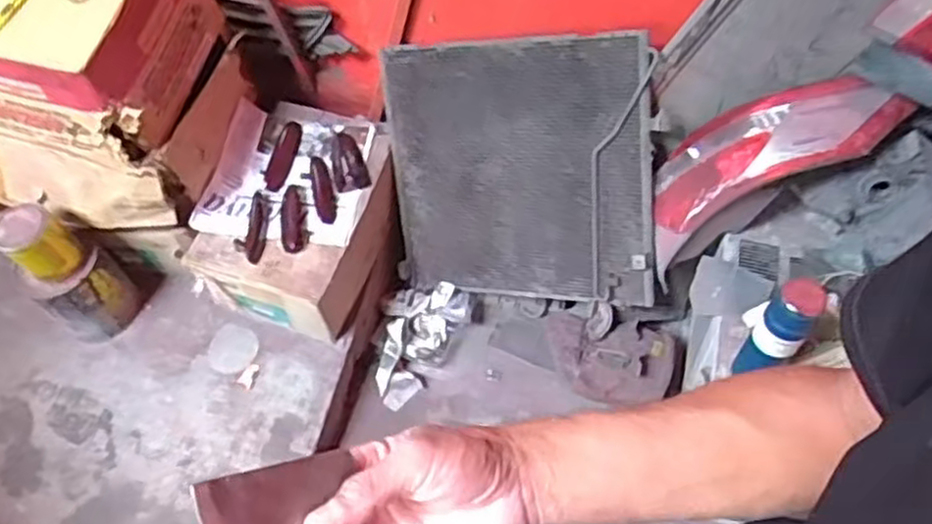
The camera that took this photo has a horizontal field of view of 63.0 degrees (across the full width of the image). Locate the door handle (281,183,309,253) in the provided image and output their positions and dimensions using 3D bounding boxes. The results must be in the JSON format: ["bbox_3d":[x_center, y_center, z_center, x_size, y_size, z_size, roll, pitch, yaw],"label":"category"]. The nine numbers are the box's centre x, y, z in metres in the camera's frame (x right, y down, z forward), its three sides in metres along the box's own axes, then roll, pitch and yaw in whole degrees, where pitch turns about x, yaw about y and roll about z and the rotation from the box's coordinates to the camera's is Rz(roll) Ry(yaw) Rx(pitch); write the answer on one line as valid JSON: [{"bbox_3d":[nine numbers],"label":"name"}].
[{"bbox_3d":[-0.345,-0.082,1.535,0.055,0.038,0.156,-8,53,-4],"label":"door handle"}]

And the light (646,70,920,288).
[{"bbox_3d":[0.427,-0.145,1.182,0.130,0.478,0.135,31,52,-21],"label":"light"}]

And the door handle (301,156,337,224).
[{"bbox_3d":[-0.299,-0.142,1.569,0.051,0.030,0.180,-15,54,-10],"label":"door handle"}]

